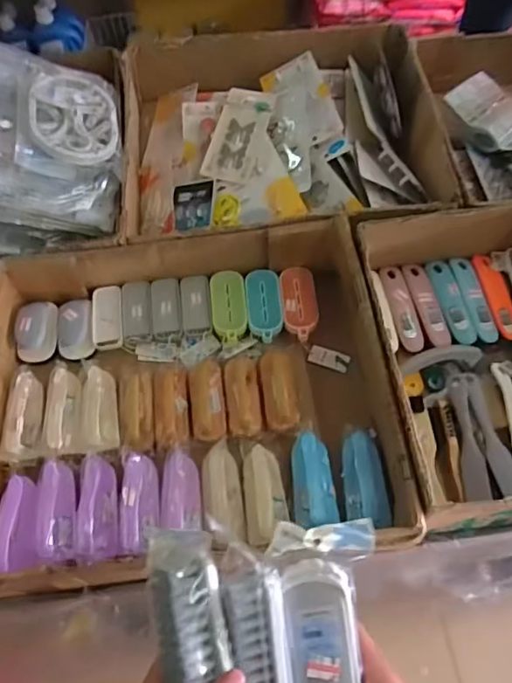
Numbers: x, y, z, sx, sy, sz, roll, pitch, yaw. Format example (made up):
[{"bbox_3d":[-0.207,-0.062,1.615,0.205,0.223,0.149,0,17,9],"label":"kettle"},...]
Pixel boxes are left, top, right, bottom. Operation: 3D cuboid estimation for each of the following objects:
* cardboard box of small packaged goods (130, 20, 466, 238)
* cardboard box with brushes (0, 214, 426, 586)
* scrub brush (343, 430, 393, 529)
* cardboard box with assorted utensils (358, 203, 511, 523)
[{"bbox_3d":[0.044,-0.389,1.022,0.556,0.103,0.476,-5,61,0],"label":"cardboard box of small packaged goods"},{"bbox_3d":[-0.112,0.073,0.813,0.570,0.143,0.481,-7,62,-1],"label":"cardboard box with brushes"},{"bbox_3d":[0.151,0.187,0.752,0.056,0.039,0.140,-3,62,2],"label":"scrub brush"},{"bbox_3d":[0.333,0.026,0.795,0.305,0.144,0.441,-5,61,0],"label":"cardboard box with assorted utensils"}]

